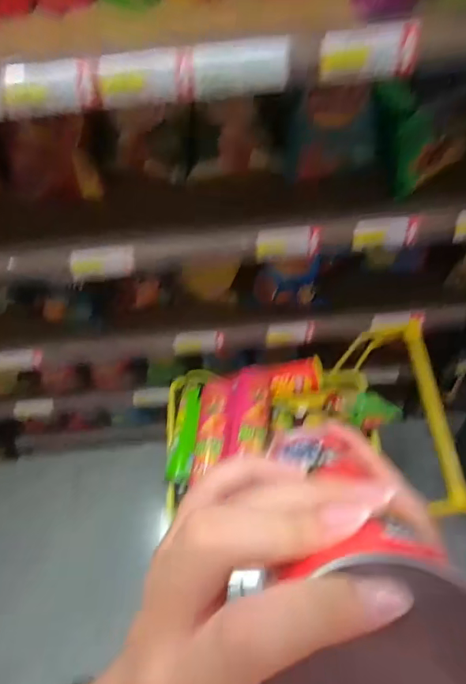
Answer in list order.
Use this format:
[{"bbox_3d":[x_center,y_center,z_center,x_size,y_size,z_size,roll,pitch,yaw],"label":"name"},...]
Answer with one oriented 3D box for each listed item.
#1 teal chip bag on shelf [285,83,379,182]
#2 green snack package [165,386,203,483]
[{"bbox_3d":[0.144,-0.304,0.670,0.128,0.119,0.055,7,38,21],"label":"teal chip bag on shelf"},{"bbox_3d":[-0.090,0.171,0.875,0.072,0.023,0.181,-17,55,42],"label":"green snack package"}]

